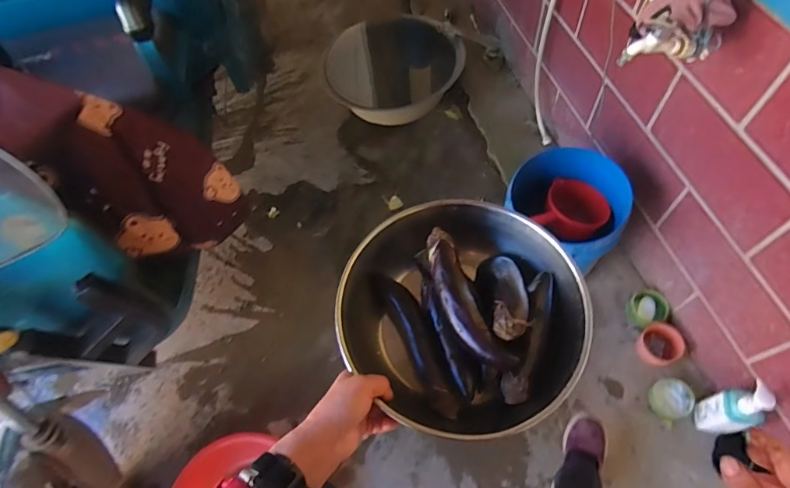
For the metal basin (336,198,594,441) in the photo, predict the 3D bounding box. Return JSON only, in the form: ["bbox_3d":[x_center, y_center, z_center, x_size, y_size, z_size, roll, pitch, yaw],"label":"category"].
[{"bbox_3d":[0.081,0.085,0.586,0.290,0.098,0.292,0,65,0],"label":"metal basin"}]

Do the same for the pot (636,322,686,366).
[{"bbox_3d":[0.770,0.293,1.310,0.117,0.066,0.110,0,65,0],"label":"pot"}]

